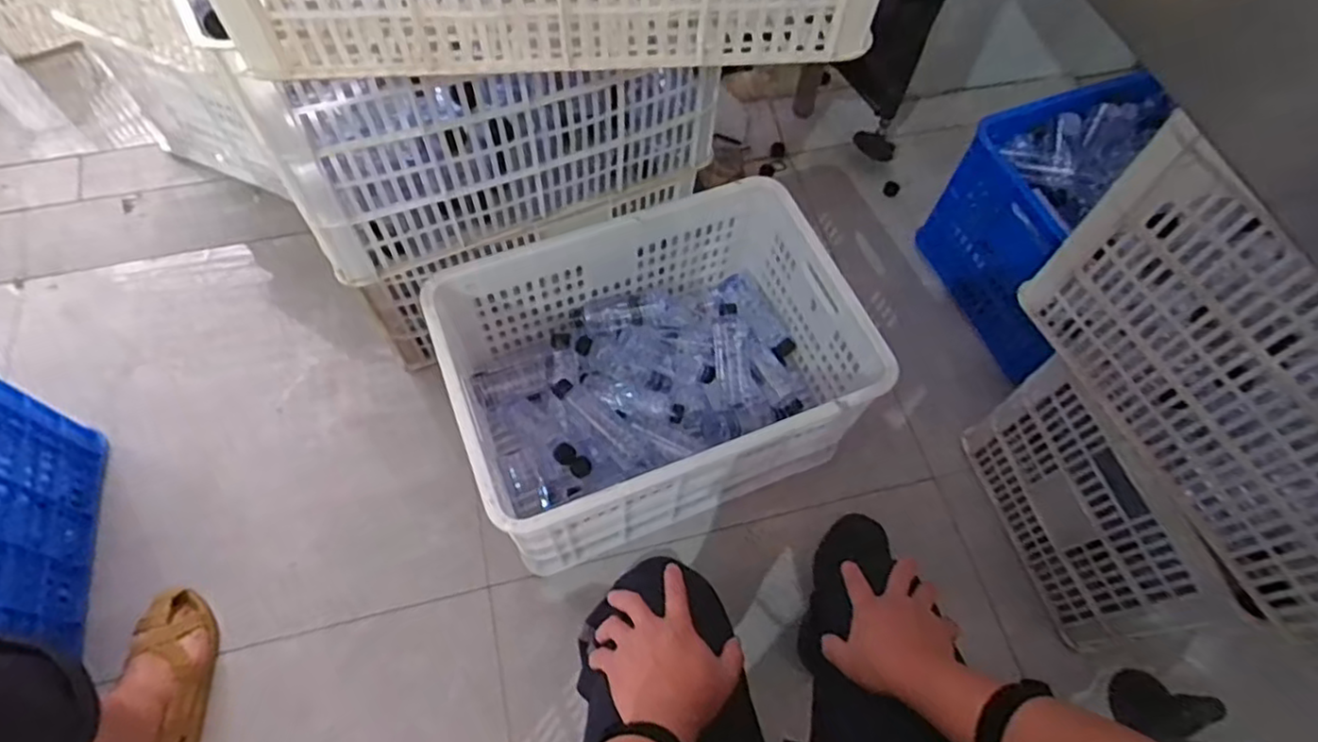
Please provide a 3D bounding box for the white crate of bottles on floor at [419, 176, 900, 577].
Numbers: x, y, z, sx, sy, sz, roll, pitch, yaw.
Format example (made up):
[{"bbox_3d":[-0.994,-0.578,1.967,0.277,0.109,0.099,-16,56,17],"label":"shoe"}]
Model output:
[{"bbox_3d":[-0.016,0.006,1.136,0.594,0.332,0.431,-20,65,-12],"label":"white crate of bottles on floor"}]

